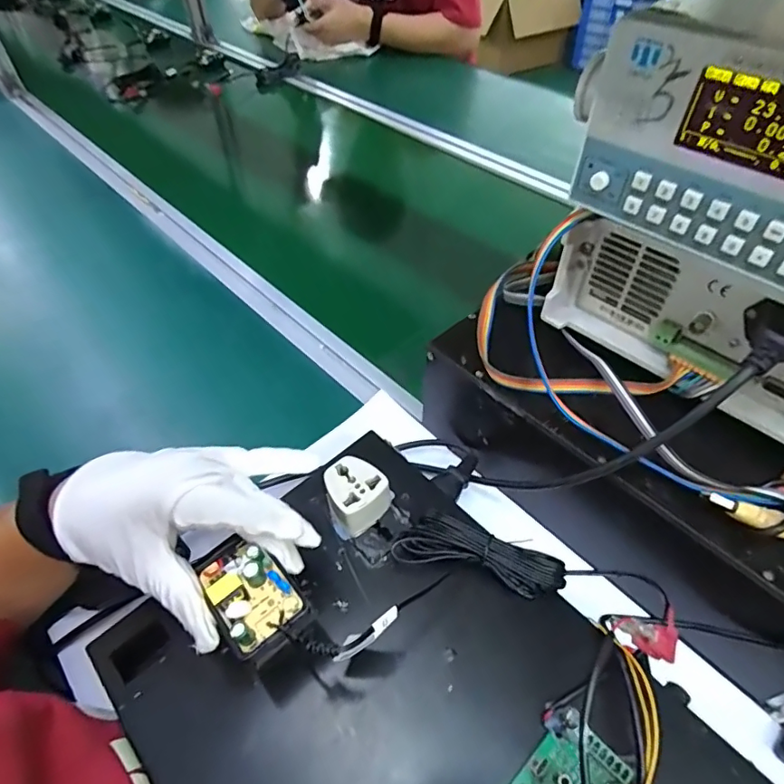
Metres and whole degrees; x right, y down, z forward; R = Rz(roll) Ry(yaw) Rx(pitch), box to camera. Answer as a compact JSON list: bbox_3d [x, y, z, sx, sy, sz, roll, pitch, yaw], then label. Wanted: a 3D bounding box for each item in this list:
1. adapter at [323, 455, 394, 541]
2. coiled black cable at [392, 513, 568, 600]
[{"bbox_3d":[-0.023,0.068,0.345,0.043,0.037,0.039,-25,53,-21],"label":"adapter"},{"bbox_3d":[0.054,0.103,0.321,0.102,0.028,0.026,13,50,11],"label":"coiled black cable"}]

